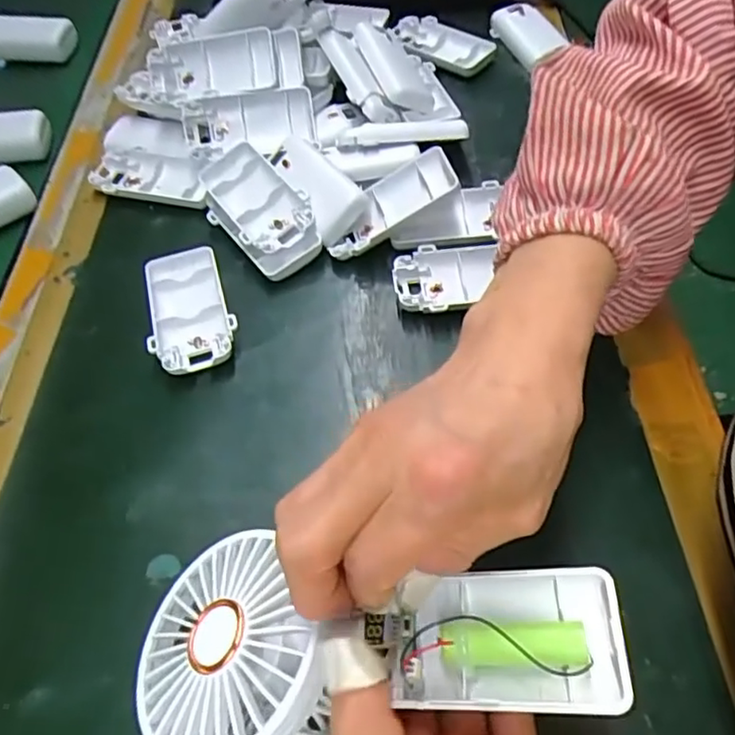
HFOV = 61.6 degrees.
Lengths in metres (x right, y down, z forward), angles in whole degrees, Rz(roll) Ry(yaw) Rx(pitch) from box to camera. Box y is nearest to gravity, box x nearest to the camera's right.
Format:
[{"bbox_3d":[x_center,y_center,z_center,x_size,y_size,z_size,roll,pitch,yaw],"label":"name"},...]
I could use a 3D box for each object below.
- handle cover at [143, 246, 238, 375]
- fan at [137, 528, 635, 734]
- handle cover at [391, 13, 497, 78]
[{"bbox_3d":[-0.110,-0.035,0.384,0.049,0.017,0.093,-16,56,-4],"label":"handle cover"},{"bbox_3d":[-0.003,0.100,0.225,0.178,0.032,0.081,-10,54,15],"label":"fan"},{"bbox_3d":[0.061,-0.280,0.532,0.095,0.014,0.047,38,68,27],"label":"handle cover"}]

